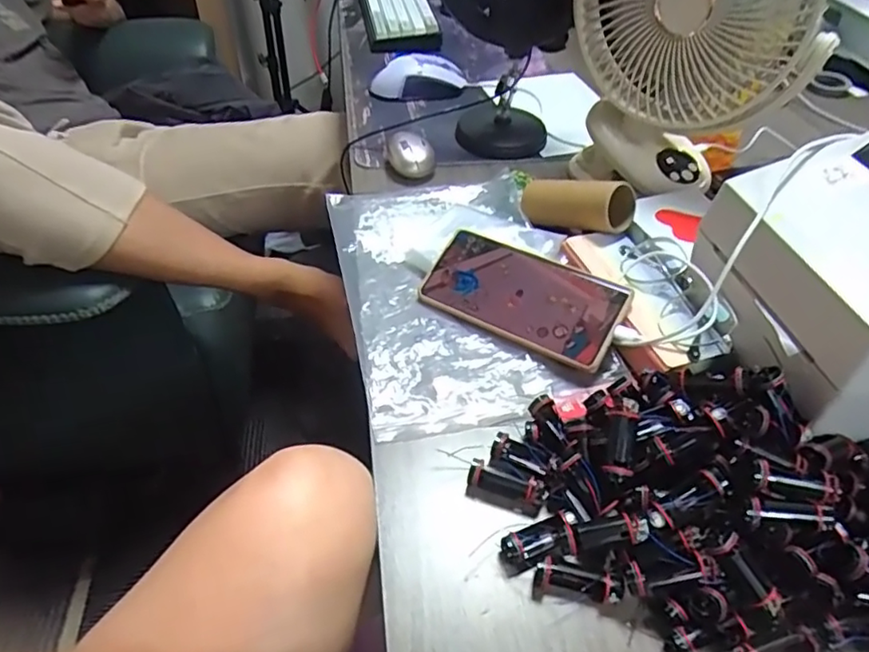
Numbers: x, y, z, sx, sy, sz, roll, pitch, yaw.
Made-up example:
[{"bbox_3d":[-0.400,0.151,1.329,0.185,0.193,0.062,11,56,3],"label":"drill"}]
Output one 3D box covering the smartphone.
[{"bbox_3d":[0.071,-0.027,0.489,0.162,0.008,0.081,24,74,25],"label":"smartphone"}]

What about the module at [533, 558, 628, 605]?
[{"bbox_3d":[0.082,0.146,0.344,0.048,0.017,0.017,5,45,2],"label":"module"}]

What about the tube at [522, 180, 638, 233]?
[{"bbox_3d":[0.127,-0.114,0.556,0.105,0.043,0.038,10,44,29],"label":"tube"}]

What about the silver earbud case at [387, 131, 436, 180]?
[{"bbox_3d":[-0.025,-0.185,0.657,0.051,0.032,0.050,2,45,-2],"label":"silver earbud case"}]

